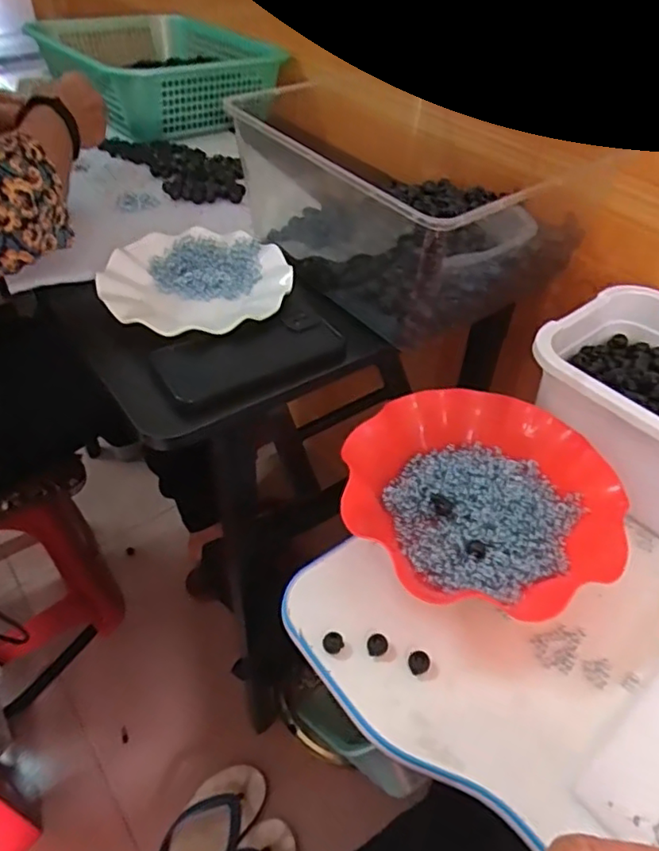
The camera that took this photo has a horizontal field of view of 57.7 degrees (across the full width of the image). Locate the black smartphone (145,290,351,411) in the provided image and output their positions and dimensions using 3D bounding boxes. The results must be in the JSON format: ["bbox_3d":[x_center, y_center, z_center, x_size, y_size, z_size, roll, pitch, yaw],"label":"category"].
[{"bbox_3d":[-0.068,-0.063,0.530,0.160,0.014,0.081,-26,68,-28],"label":"black smartphone"}]

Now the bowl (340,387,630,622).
[{"bbox_3d":[0.124,0.066,0.509,0.212,0.067,0.210,2,45,-2],"label":"bowl"}]

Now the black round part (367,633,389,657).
[{"bbox_3d":[0.036,0.165,0.449,0.015,0.007,0.014,2,45,-2],"label":"black round part"}]

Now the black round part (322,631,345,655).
[{"bbox_3d":[0.003,0.163,0.449,0.015,0.007,0.015,2,45,-2],"label":"black round part"}]

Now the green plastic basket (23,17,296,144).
[{"bbox_3d":[-0.264,-0.566,0.943,0.330,0.093,0.342,-31,54,-29],"label":"green plastic basket"}]

